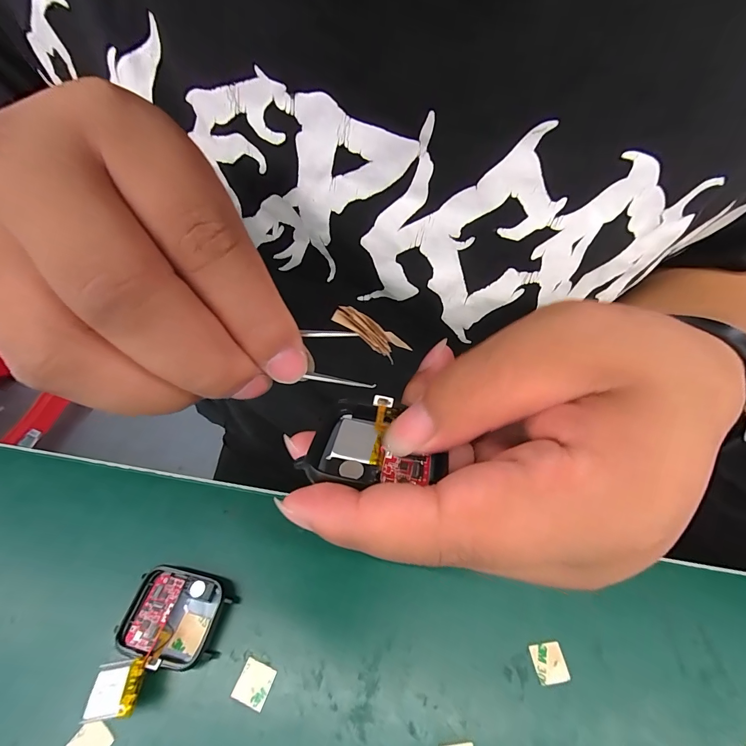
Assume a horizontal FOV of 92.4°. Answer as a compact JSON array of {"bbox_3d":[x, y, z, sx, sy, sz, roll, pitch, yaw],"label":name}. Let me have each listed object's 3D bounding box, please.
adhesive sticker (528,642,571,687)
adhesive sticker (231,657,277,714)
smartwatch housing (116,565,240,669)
[{"bbox_3d":[0.086,0.141,0.174,0.015,0.004,0.016,-10,51,0],"label":"adhesive sticker"},{"bbox_3d":[-0.055,0.144,0.166,0.016,0.004,0.016,17,55,13],"label":"adhesive sticker"},{"bbox_3d":[-0.096,0.119,0.176,0.046,0.012,0.037,12,54,6],"label":"smartwatch housing"}]

